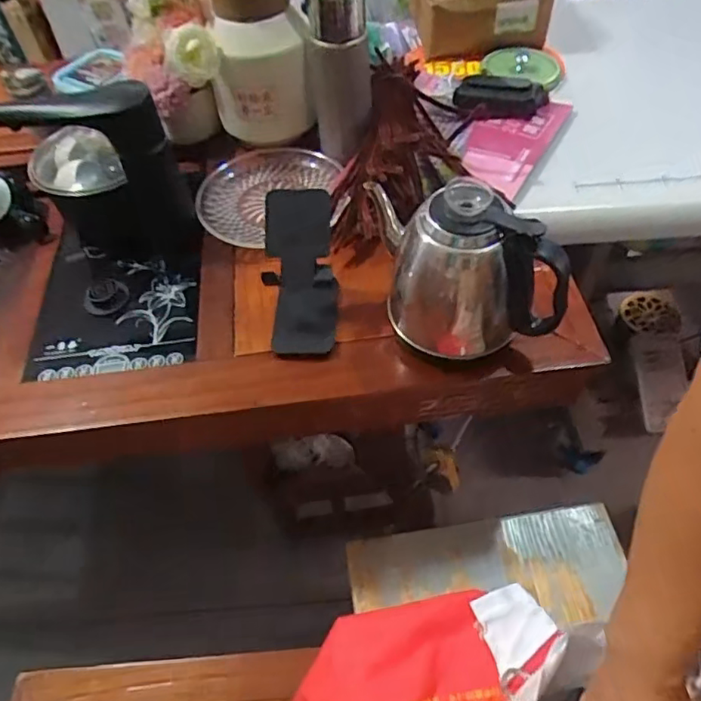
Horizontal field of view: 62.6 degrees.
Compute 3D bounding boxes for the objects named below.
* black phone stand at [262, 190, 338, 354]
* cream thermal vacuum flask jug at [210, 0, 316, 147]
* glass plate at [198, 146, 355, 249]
[{"bbox_3d":[-0.050,-0.081,0.595,0.070,0.164,0.046,-2,17,2],"label":"black phone stand"},{"bbox_3d":[-0.118,-0.385,0.746,0.131,0.228,0.107,-10,54,-4],"label":"cream thermal vacuum flask jug"},{"bbox_3d":[-0.106,-0.203,0.748,0.188,0.031,0.163,-29,58,-17],"label":"glass plate"}]

